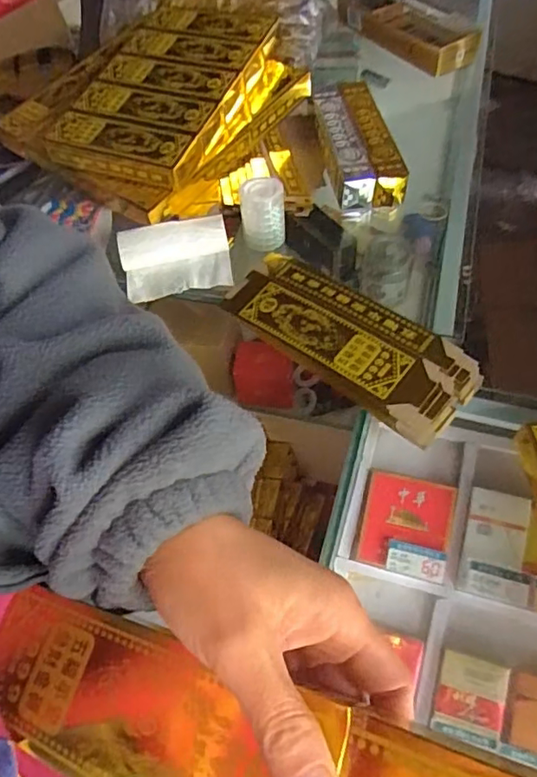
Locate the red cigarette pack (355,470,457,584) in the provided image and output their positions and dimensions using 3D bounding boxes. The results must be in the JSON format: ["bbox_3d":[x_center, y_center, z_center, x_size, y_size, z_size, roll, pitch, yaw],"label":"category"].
[{"bbox_3d":[0.130,0.129,0.520,0.081,0.016,0.089,10,71,18],"label":"red cigarette pack"}]

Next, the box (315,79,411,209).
[{"bbox_3d":[0.114,-0.327,0.731,0.083,0.062,0.216,-10,57,-2],"label":"box"}]

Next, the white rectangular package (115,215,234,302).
[{"bbox_3d":[-0.109,-0.153,0.642,0.124,0.025,0.082,-10,101,-3],"label":"white rectangular package"}]

